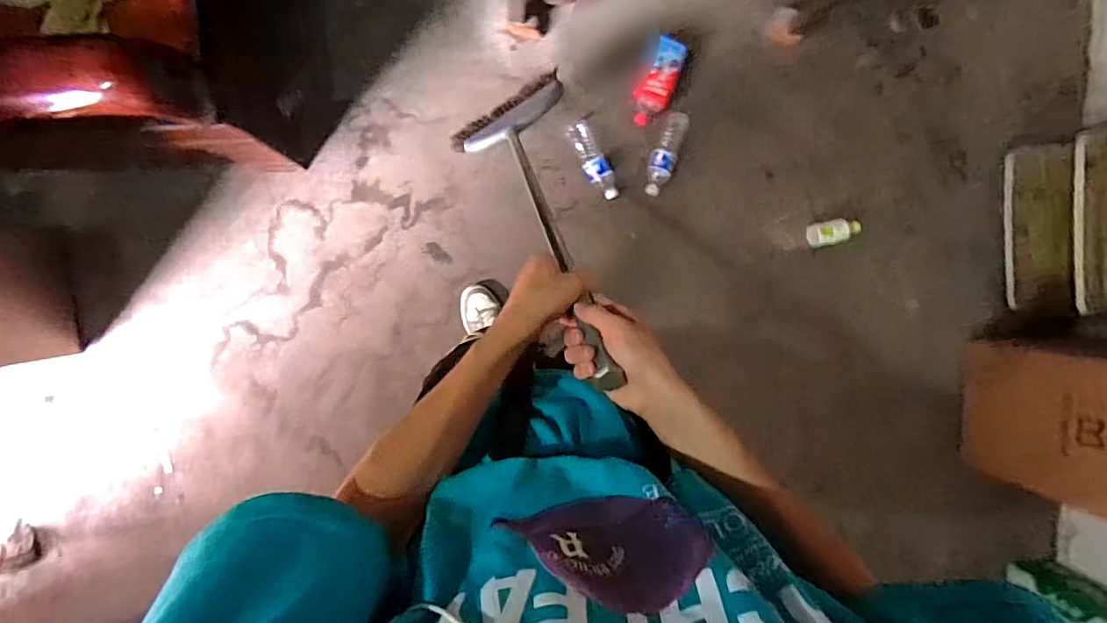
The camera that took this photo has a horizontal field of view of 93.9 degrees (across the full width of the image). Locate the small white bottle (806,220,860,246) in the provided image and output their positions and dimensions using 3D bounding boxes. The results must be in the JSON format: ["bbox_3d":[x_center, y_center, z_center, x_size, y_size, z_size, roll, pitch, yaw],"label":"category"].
[{"bbox_3d":[0.786,-0.225,1.446,0.122,0.068,0.068,-17,95,-5],"label":"small white bottle"}]

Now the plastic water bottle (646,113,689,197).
[{"bbox_3d":[0.302,-0.423,1.387,0.079,0.073,0.231,25,90,-7],"label":"plastic water bottle"}]

